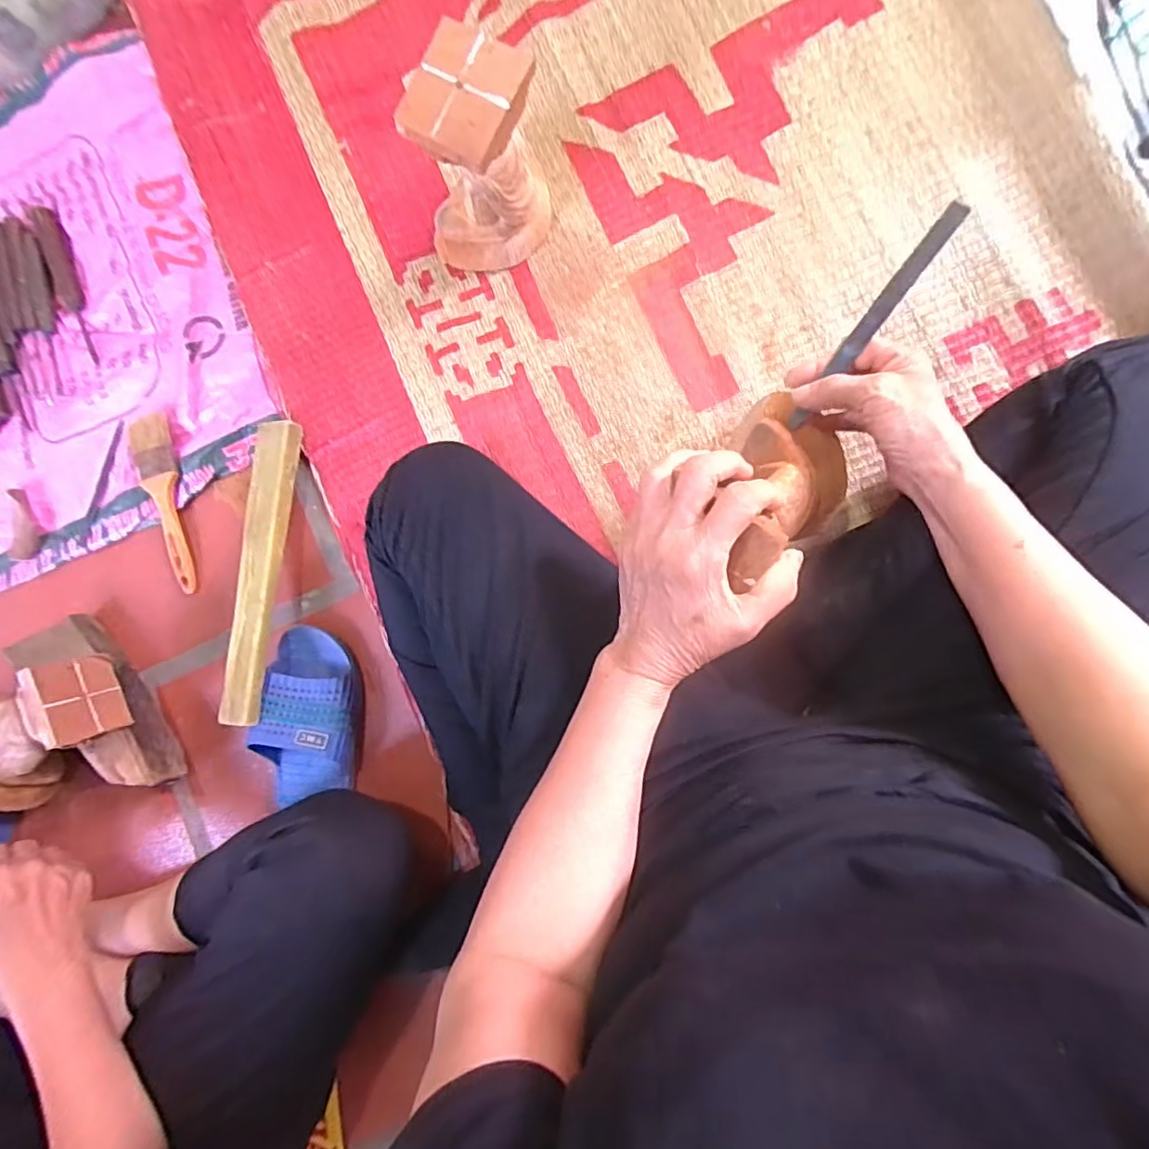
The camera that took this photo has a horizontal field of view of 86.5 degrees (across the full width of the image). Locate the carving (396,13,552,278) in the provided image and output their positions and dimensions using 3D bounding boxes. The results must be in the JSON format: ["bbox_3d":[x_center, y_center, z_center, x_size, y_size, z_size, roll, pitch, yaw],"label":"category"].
[{"bbox_3d":[-0.075,-0.319,0.490,0.091,0.175,0.104,32,97,7],"label":"carving"}]

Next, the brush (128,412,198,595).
[{"bbox_3d":[-0.411,-0.072,0.615,0.038,0.022,0.178,-11,91,10],"label":"brush"}]

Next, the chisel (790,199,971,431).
[{"bbox_3d":[0.199,-0.169,0.414,0.015,0.010,0.158,36,122,6],"label":"chisel"}]

